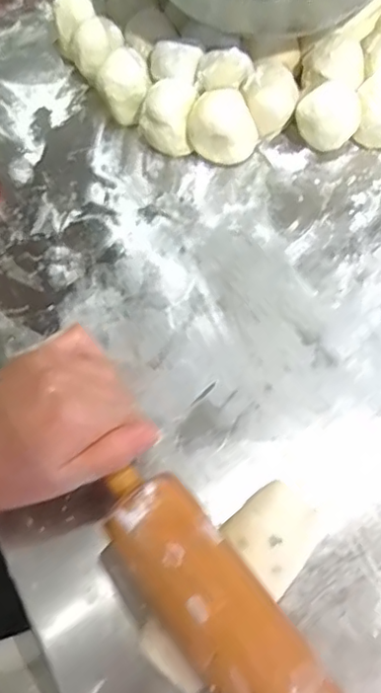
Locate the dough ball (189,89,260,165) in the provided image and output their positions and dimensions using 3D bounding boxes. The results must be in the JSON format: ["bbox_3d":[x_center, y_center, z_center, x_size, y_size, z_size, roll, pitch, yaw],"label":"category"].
[{"bbox_3d":[0.026,-0.182,0.506,0.047,0.049,0.045,-1,64,2],"label":"dough ball"}]

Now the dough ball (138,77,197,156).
[{"bbox_3d":[-0.019,-0.195,0.518,0.047,0.046,0.048,-1,64,2],"label":"dough ball"}]

